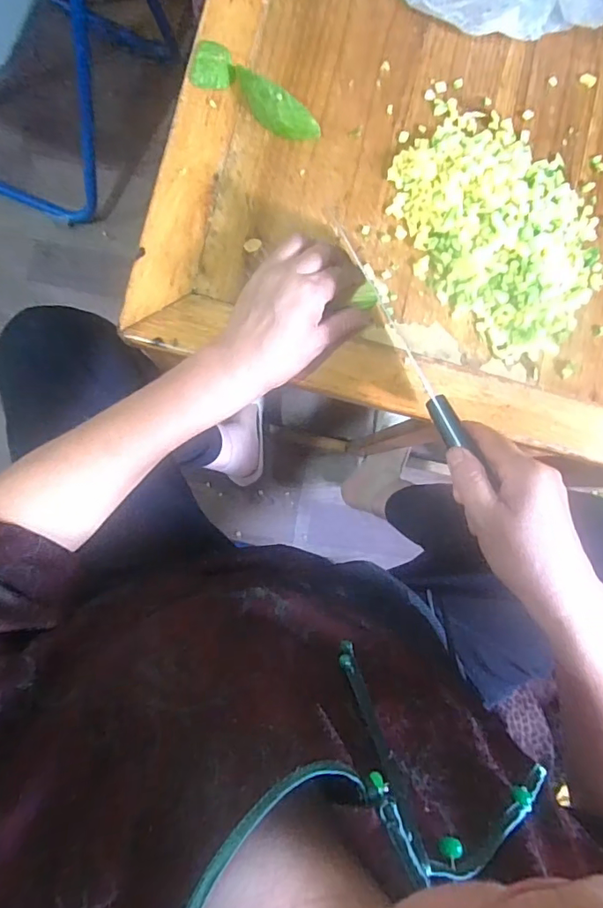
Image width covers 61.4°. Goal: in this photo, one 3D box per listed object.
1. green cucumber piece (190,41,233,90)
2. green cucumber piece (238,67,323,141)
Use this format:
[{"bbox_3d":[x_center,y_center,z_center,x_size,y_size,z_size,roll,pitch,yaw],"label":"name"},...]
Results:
[{"bbox_3d":[-0.078,-0.342,0.445,0.033,0.005,0.043,10,84,-8],"label":"green cucumber piece"},{"bbox_3d":[-0.024,-0.302,0.437,0.086,0.030,0.025,34,82,-5],"label":"green cucumber piece"}]

